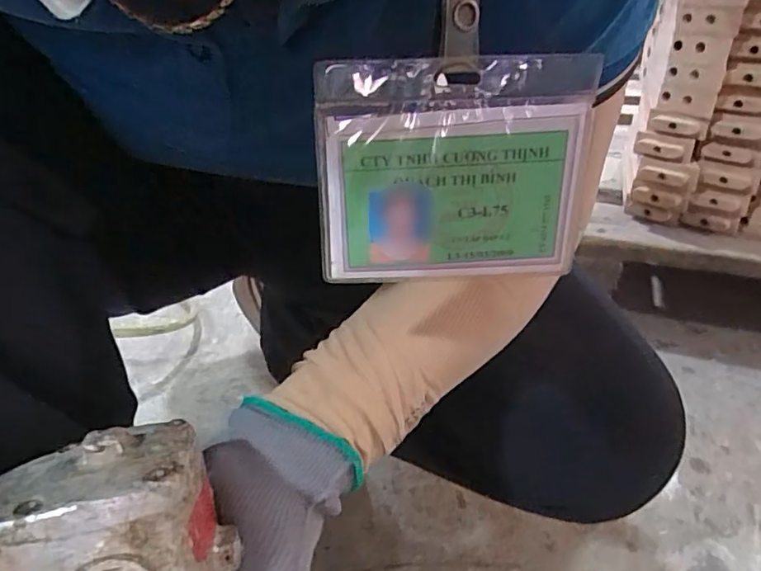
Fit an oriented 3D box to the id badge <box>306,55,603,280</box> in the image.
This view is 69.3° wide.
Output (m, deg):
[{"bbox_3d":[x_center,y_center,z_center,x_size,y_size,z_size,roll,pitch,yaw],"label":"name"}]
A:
[{"bbox_3d":[0.026,-0.041,0.208,0.098,0.081,0.010,-1,30,-4],"label":"id badge"}]

